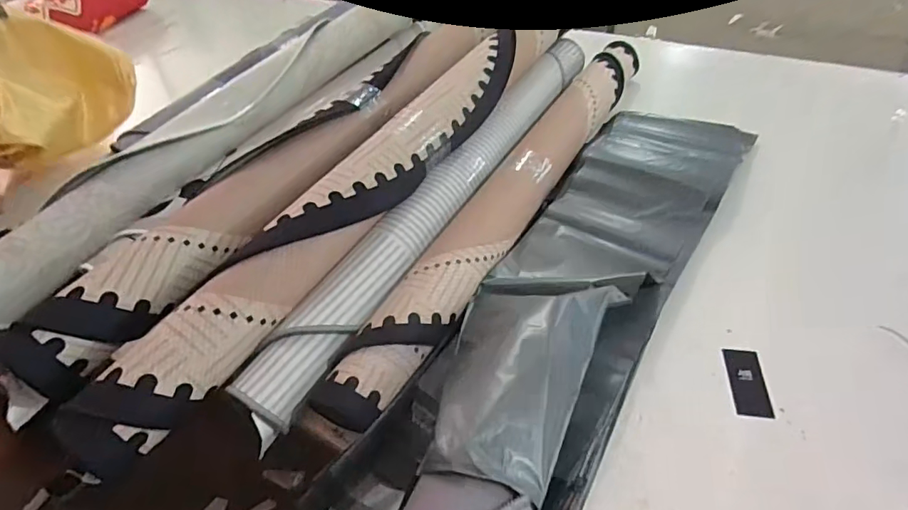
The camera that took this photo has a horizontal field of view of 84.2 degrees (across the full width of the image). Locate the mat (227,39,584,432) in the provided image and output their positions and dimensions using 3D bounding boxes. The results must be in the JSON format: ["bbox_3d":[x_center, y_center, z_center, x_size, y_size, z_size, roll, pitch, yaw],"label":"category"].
[{"bbox_3d":[0.030,-0.139,0.819,0.089,0.043,0.970,21,52,25],"label":"mat"}]

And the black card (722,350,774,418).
[{"bbox_3d":[0.351,0.152,0.600,0.040,0.005,0.085,2,47,10],"label":"black card"}]

